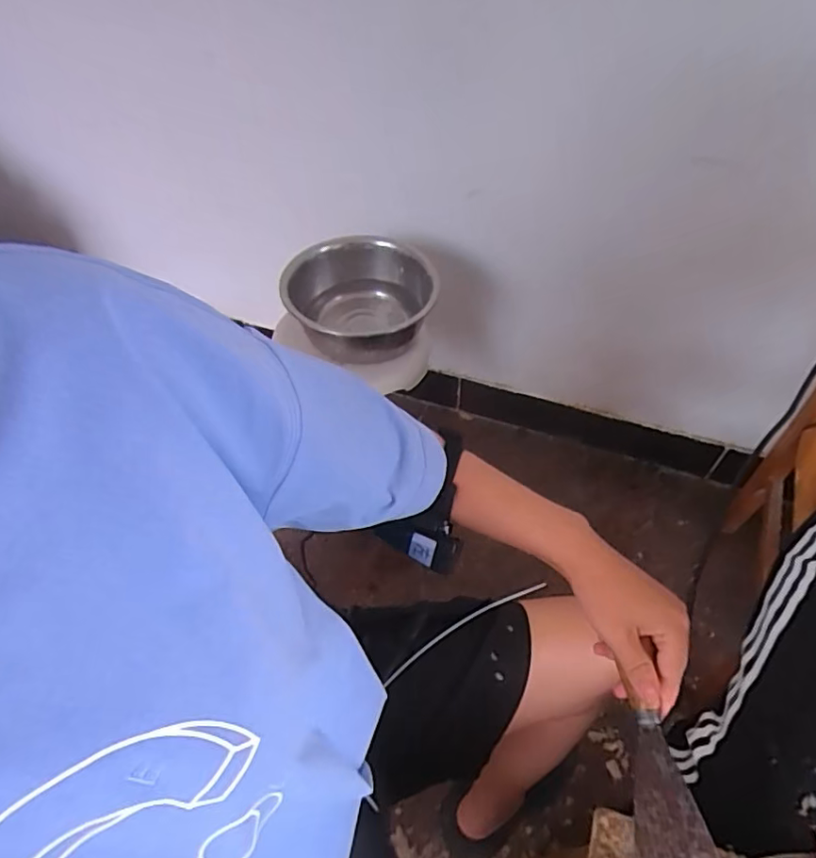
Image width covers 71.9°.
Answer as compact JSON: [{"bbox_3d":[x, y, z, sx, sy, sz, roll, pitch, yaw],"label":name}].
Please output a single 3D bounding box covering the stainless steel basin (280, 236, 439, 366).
[{"bbox_3d":[-0.071,-0.231,0.979,0.219,0.104,0.250,17,54,12],"label":"stainless steel basin"}]

